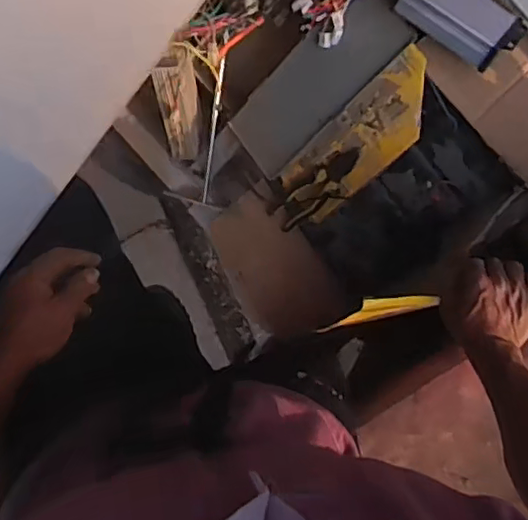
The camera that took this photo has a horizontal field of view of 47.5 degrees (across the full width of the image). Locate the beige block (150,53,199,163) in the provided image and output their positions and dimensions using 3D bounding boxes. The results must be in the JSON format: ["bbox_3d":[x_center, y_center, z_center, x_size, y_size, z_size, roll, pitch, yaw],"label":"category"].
[{"bbox_3d":[-0.138,-0.242,0.954,0.049,0.061,0.185,7,135,9],"label":"beige block"}]

